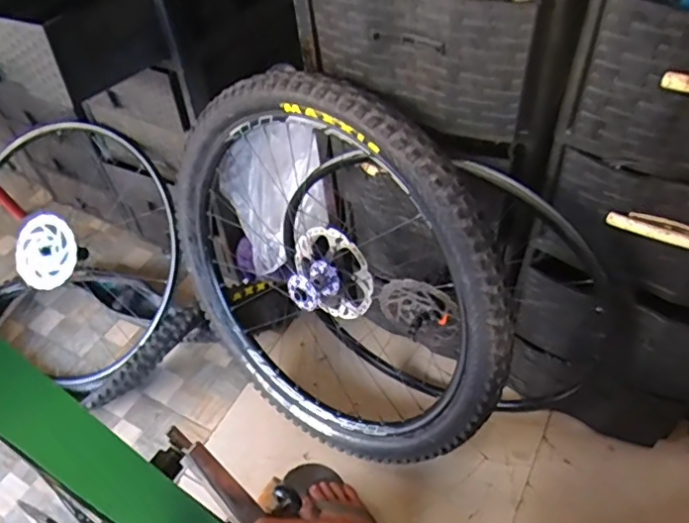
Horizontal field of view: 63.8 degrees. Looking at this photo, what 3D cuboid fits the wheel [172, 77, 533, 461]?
[{"bbox_3d":[-0.023,0.010,0.970,0.695,0.666,0.141,27,39,28],"label":"wheel"}]

